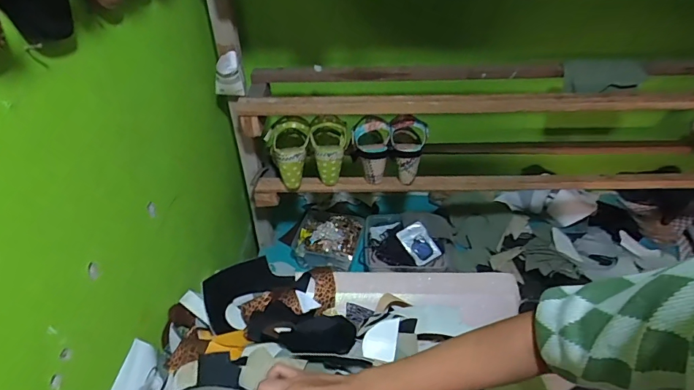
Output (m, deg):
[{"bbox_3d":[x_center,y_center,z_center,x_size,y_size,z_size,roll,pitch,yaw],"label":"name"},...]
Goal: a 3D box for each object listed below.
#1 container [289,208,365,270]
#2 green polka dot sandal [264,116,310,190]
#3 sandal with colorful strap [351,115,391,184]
[{"bbox_3d":[-0.050,0.108,1.094,0.171,0.061,0.169,9,37,13],"label":"container"},{"bbox_3d":[-0.119,-0.092,0.909,0.086,0.138,0.080,-11,37,-13],"label":"green polka dot sandal"},{"bbox_3d":[0.056,-0.096,0.911,0.081,0.147,0.066,-8,13,-9],"label":"sandal with colorful strap"}]

